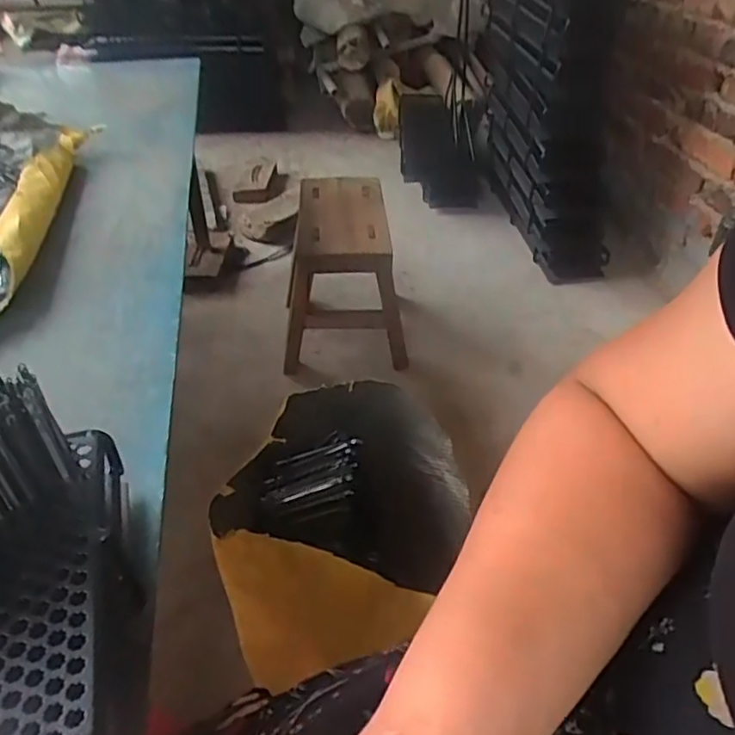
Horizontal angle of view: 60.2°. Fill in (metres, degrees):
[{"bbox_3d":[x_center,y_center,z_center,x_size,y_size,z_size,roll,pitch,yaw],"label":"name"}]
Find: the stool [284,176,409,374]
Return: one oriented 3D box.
[{"bbox_3d":[-0.036,-0.198,1.309,0.240,0.279,0.288,3,40,3],"label":"stool"}]

